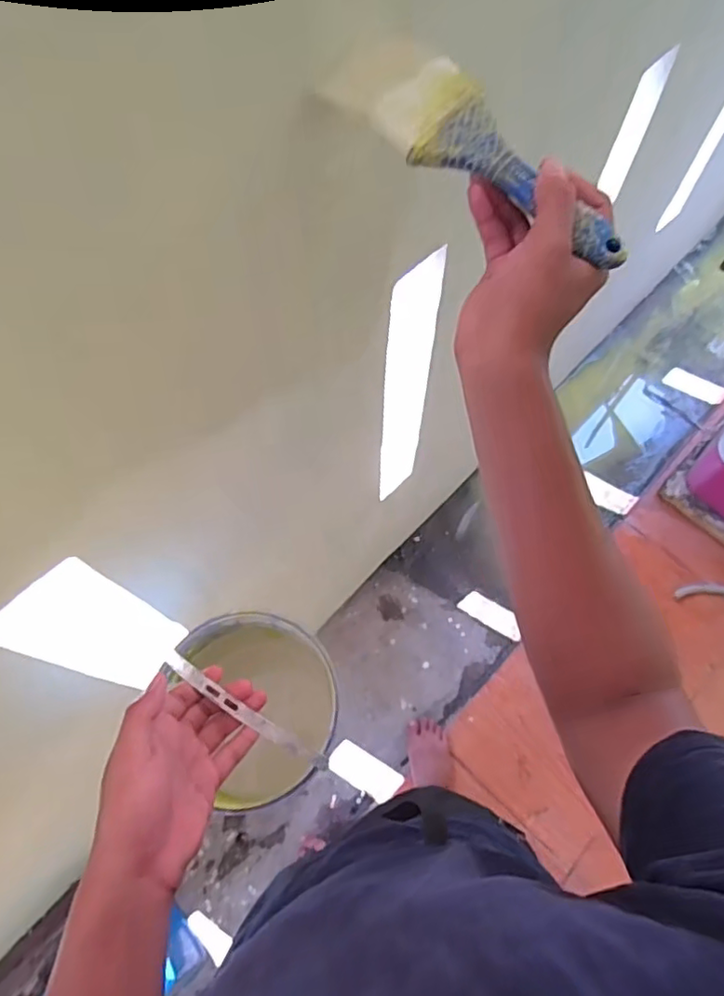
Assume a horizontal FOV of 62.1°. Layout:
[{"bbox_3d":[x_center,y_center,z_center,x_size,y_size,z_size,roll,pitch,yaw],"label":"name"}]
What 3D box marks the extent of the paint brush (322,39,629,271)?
[{"bbox_3d":[0.078,-0.216,0.374,0.209,0.014,0.070,41,75,5],"label":"paint brush"}]

